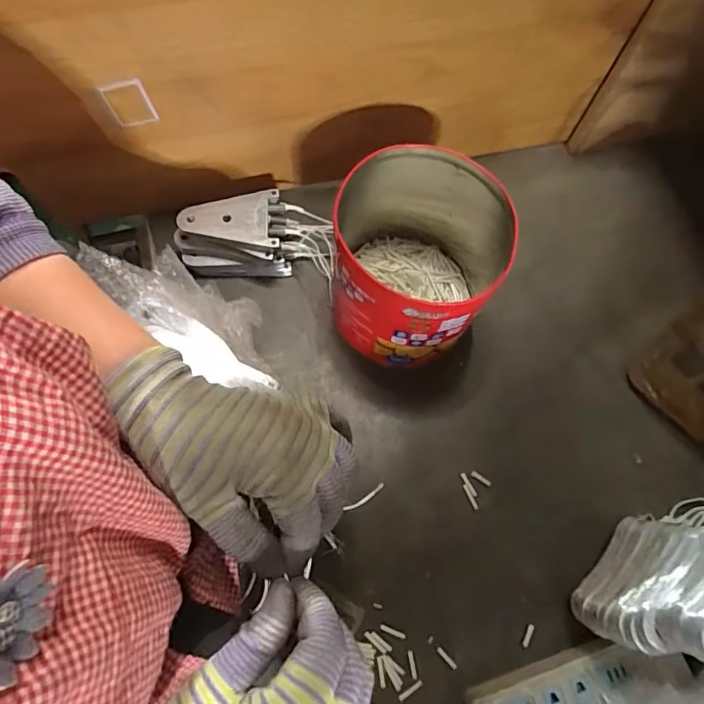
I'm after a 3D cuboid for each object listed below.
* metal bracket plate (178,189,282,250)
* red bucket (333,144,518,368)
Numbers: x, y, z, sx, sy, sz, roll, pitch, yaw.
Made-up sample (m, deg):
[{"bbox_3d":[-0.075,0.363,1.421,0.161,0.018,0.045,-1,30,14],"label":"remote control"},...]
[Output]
[{"bbox_3d":[-0.127,-0.138,0.503,0.100,0.008,0.063,-1,78,-4],"label":"metal bracket plate"},{"bbox_3d":[0.057,-0.087,0.461,0.147,0.146,0.165,20,71,5],"label":"red bucket"}]

